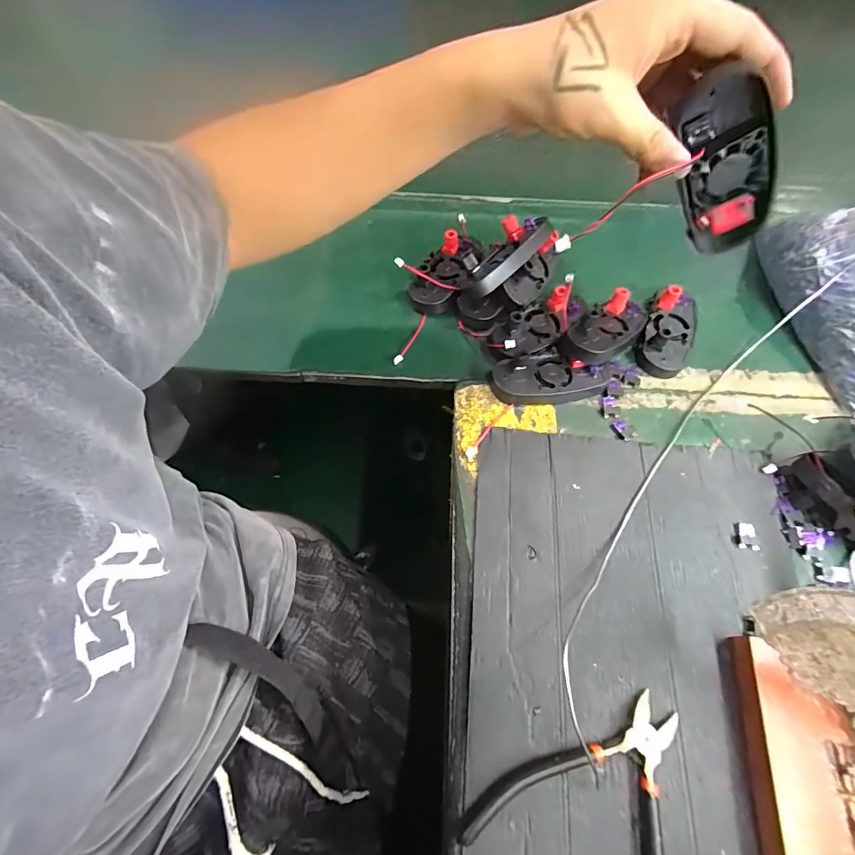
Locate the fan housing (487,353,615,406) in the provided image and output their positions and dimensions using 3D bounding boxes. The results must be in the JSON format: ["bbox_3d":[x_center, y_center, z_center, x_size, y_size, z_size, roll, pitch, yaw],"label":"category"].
[{"bbox_3d":[0.119,-0.049,0.422,0.114,0.023,0.046,-4,63,-3],"label":"fan housing"}]

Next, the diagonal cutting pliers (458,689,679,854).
[{"bbox_3d":[0.107,0.236,0.283,0.121,0.012,0.140,32,66,14],"label":"diagonal cutting pliers"}]

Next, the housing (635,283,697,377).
[{"bbox_3d":[0.248,-0.099,0.448,0.049,0.033,0.095,19,64,8],"label":"housing"}]

